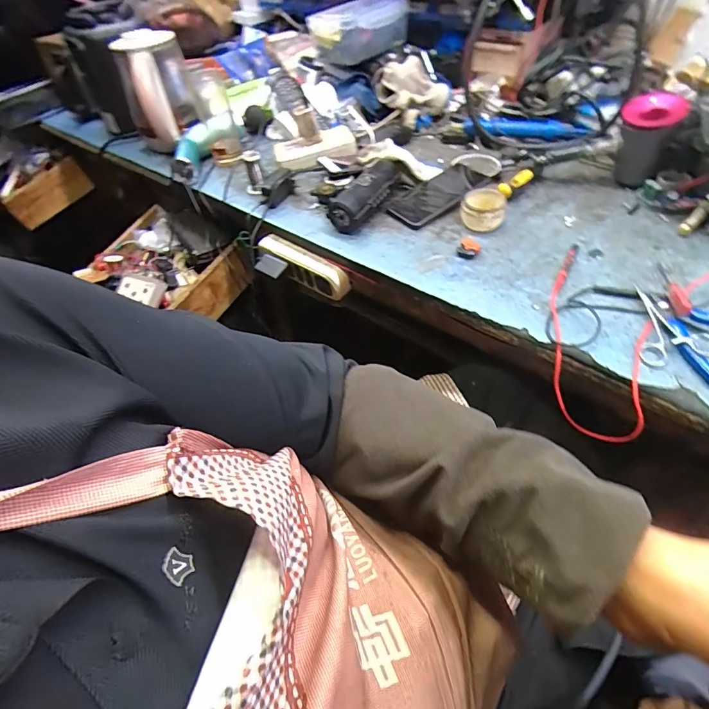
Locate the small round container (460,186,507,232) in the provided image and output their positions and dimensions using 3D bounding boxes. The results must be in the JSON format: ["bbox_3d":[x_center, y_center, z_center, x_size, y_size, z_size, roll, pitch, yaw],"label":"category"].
[{"bbox_3d":[0.192,-0.215,0.617,0.062,0.040,0.069,8,51,12],"label":"small round container"}]

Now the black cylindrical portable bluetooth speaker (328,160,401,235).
[{"bbox_3d":[0.020,-0.253,0.658,0.053,0.053,0.150,23,56,23],"label":"black cylindrical portable bluetooth speaker"}]

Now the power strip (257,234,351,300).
[{"bbox_3d":[-0.087,-0.144,0.678,0.175,0.060,0.027,28,58,26],"label":"power strip"}]

